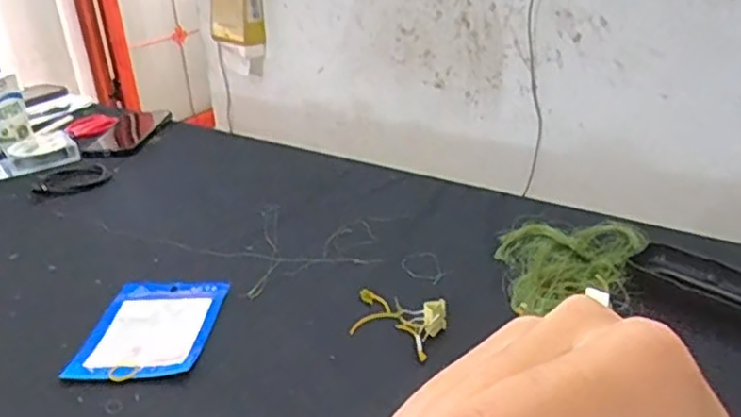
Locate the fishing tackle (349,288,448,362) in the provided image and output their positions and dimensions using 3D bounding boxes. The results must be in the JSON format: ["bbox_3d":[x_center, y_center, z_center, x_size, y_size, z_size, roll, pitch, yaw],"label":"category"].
[{"bbox_3d":[0.017,0.085,0.539,0.089,0.024,0.050,14,32,32],"label":"fishing tackle"}]

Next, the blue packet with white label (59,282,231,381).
[{"bbox_3d":[-0.180,0.097,0.553,0.098,0.007,0.126,-1,27,5],"label":"blue packet with white label"}]

